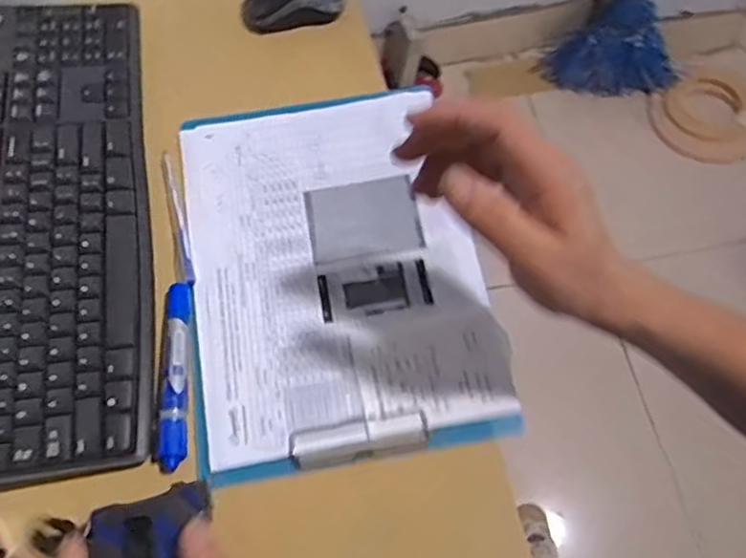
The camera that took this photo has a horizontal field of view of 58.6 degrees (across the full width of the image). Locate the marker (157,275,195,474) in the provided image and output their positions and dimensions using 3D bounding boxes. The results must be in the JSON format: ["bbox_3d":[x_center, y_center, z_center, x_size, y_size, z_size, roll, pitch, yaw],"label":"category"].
[{"bbox_3d":[-0.140,0.063,0.476,0.018,0.016,0.136,-5,65,-1],"label":"marker"}]

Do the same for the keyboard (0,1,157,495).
[{"bbox_3d":[-0.252,-0.059,0.524,0.145,0.033,0.434,-11,65,-3],"label":"keyboard"}]

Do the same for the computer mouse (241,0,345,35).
[{"bbox_3d":[-0.078,-0.268,0.635,0.095,0.037,0.046,-11,65,-3],"label":"computer mouse"}]

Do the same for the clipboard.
[{"bbox_3d":[-0.031,-0.016,0.525,0.220,0.014,0.313,-10,65,-3],"label":"clipboard"}]

